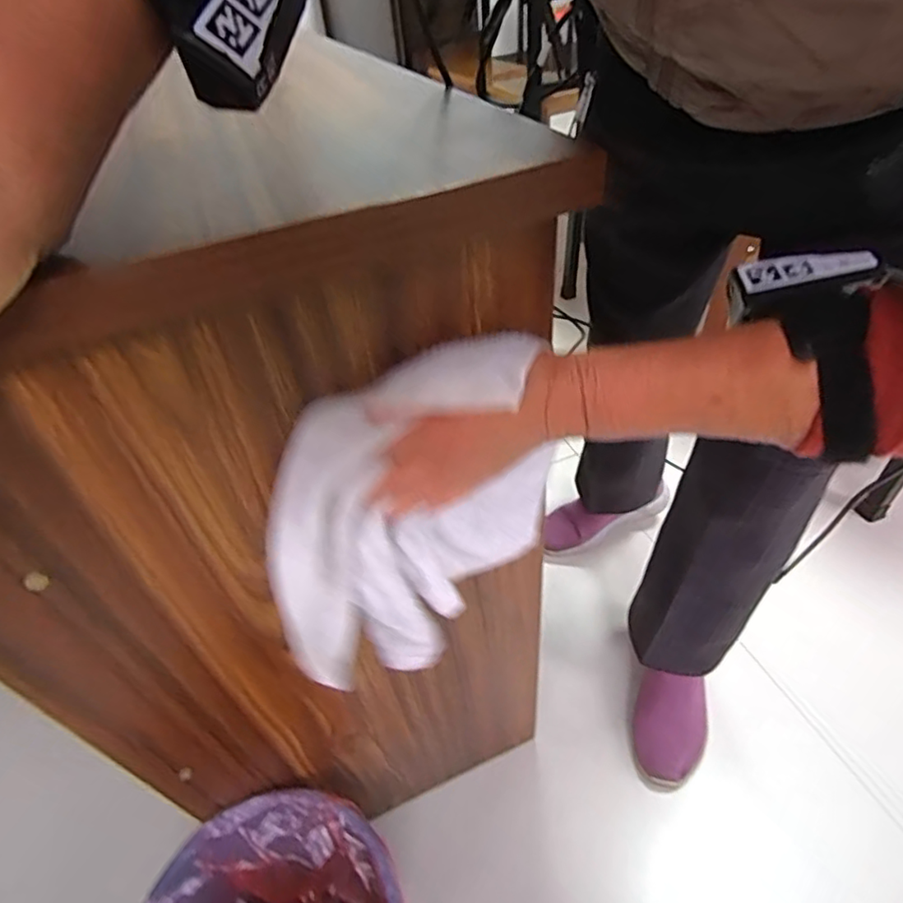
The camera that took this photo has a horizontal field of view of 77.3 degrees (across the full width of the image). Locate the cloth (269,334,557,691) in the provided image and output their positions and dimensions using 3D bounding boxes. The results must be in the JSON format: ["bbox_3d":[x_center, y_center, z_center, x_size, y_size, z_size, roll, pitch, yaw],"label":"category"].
[{"bbox_3d":[-0.015,0.048,0.356,0.197,0.228,0.061,-24,45,-18],"label":"cloth"}]

